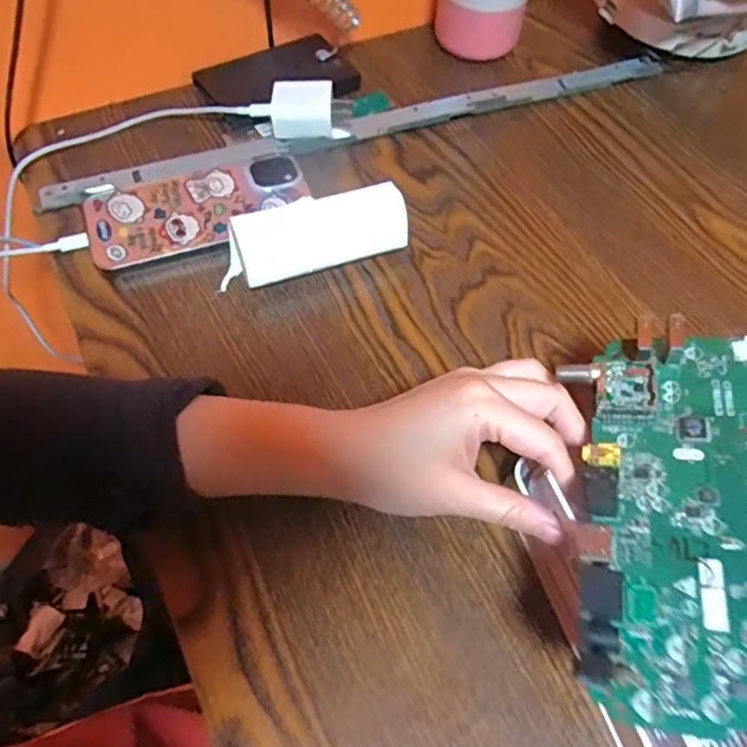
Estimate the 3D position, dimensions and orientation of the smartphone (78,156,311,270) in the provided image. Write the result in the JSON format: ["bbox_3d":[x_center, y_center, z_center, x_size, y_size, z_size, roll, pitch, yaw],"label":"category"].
[{"bbox_3d":[-0.116,-0.110,0.407,0.145,0.010,0.065,-21,62,-14],"label":"smartphone"}]

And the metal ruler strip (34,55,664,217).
[{"bbox_3d":[0.004,-0.190,0.461,0.489,0.011,0.033,-17,55,-14],"label":"metal ruler strip"}]

